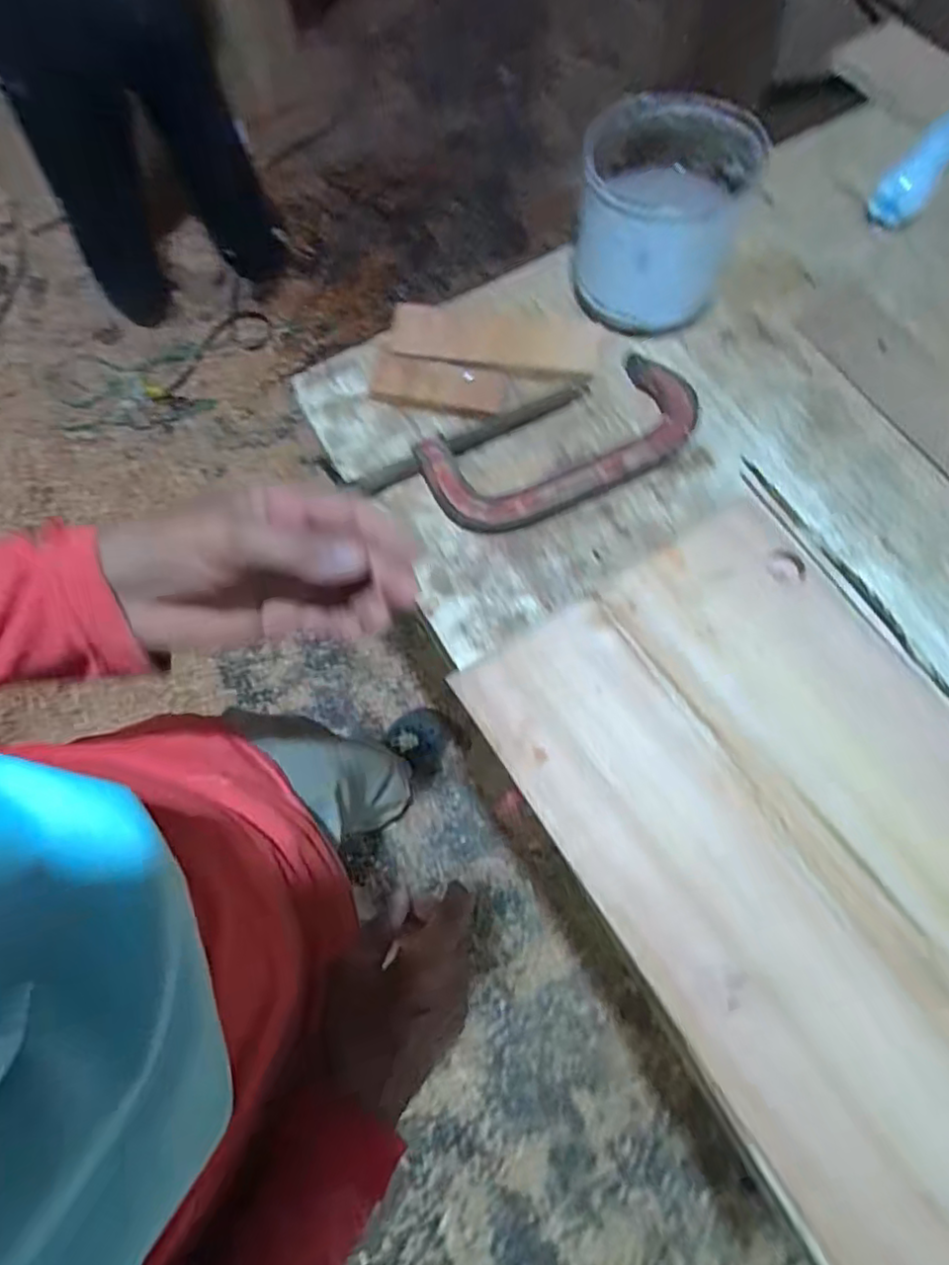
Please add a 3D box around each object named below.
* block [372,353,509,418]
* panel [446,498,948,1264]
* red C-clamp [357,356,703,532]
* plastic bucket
[{"bbox_3d":[-0.038,-0.260,0.676,0.138,0.018,0.052,9,71,4],"label":"block"},{"bbox_3d":[0.292,0.195,0.502,0.344,0.027,0.609,-31,73,-9],"label":"panel"},{"bbox_3d":[0.065,-0.181,0.648,0.335,0.020,0.126,-24,71,-7],"label":"red C-clamp"},{"bbox_3d":[0.183,-0.405,0.647,0.148,0.168,0.161,0,70,1],"label":"plastic bucket"}]

